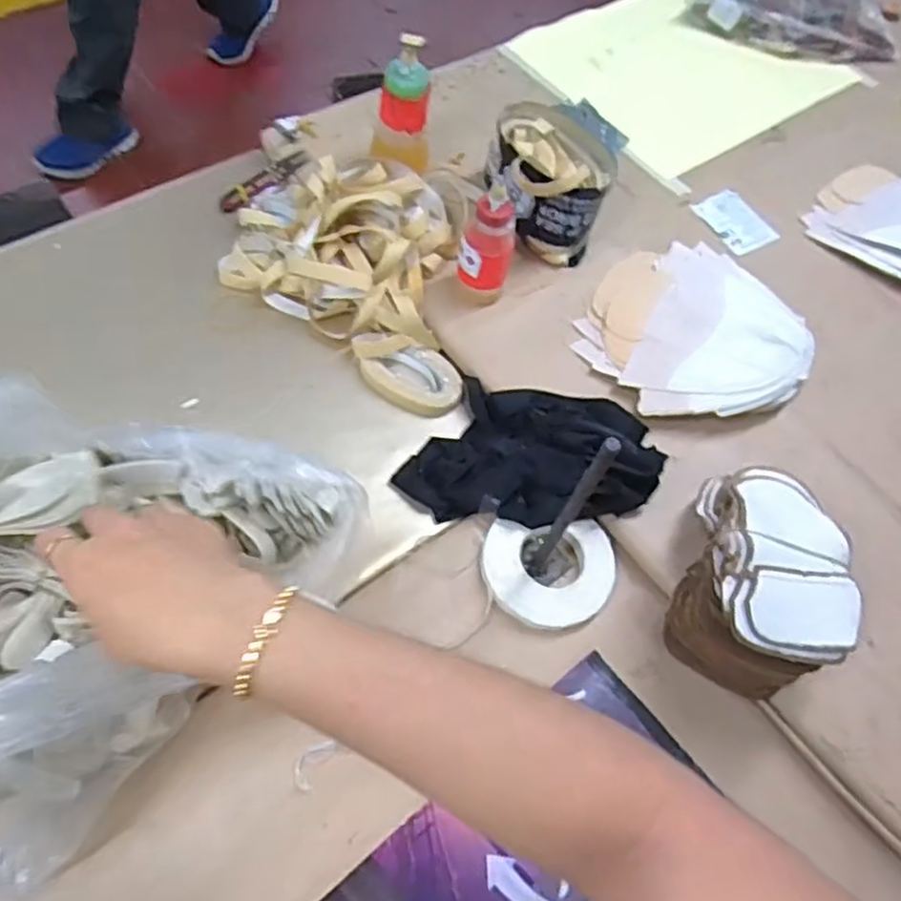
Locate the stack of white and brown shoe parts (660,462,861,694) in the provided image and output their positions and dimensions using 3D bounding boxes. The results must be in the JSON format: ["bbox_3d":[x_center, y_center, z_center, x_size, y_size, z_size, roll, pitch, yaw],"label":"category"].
[{"bbox_3d":[0.256,0.102,0.596,0.115,0.118,0.165,19,60,2],"label":"stack of white and brown shoe parts"}]

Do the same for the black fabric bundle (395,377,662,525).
[{"bbox_3d":[0.080,0.005,0.671,0.234,0.060,0.143,15,60,0],"label":"black fabric bundle"}]

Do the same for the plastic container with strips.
[{"bbox_3d":[0.104,-0.290,0.782,0.128,0.103,0.130,14,60,0],"label":"plastic container with strips"}]

